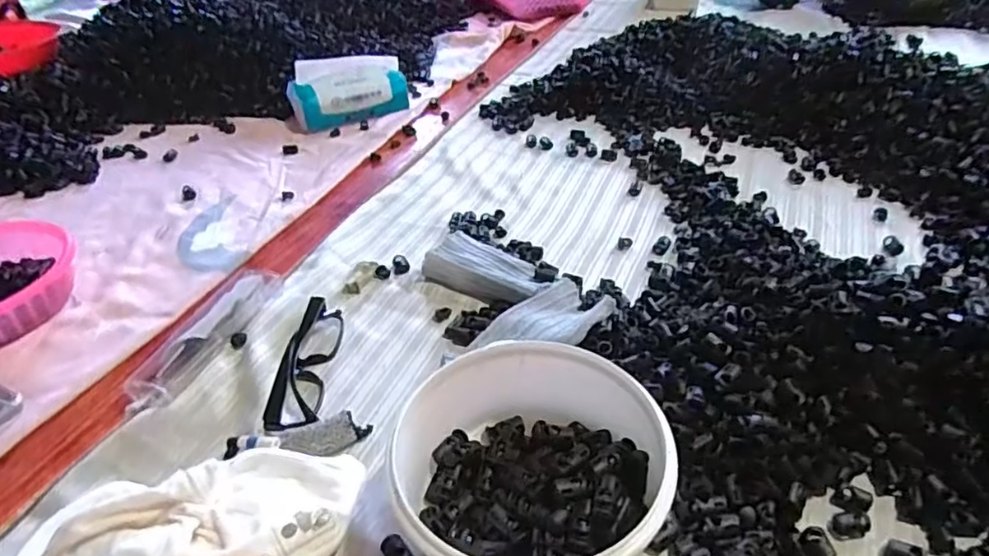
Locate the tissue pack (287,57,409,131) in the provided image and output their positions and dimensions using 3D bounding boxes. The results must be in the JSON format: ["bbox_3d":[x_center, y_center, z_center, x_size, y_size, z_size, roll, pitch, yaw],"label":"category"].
[{"bbox_3d":[-0.214,-0.274,0.901,0.163,0.071,0.082,-15,38,-11],"label":"tissue pack"}]

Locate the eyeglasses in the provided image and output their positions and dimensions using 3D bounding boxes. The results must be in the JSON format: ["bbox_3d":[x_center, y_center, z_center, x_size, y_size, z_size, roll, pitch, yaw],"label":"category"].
[{"bbox_3d":[-0.151,0.067,0.505,0.034,0.029,0.135,-3,38,4],"label":"eyeglasses"}]

